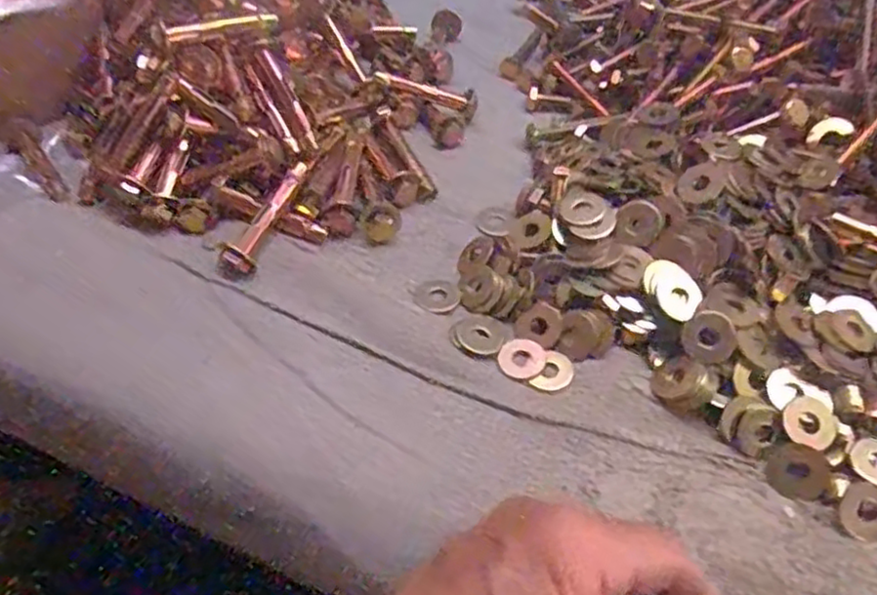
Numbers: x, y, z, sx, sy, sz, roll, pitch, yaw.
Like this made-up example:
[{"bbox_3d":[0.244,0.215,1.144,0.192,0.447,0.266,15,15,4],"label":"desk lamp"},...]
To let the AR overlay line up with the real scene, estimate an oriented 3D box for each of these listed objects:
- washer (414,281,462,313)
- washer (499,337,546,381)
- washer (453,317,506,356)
[{"bbox_3d":[0.000,-0.001,0.325,0.022,0.004,0.020,-2,48,2],"label":"washer"},{"bbox_3d":[0.037,0.026,0.302,0.019,0.004,0.021,22,53,21],"label":"washer"},{"bbox_3d":[0.019,0.016,0.308,0.022,0.004,0.020,-2,48,2],"label":"washer"}]

